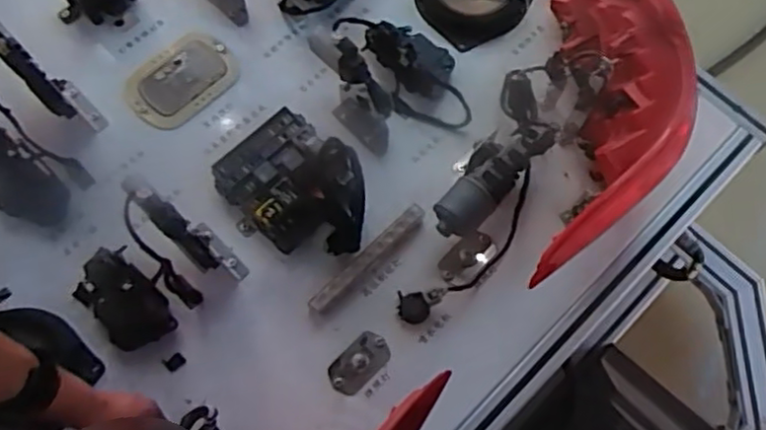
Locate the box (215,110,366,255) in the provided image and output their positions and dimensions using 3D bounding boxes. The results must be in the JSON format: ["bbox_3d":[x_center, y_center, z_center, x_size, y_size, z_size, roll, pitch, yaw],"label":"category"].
[{"bbox_3d":[-0.115,-0.036,0.845,0.152,0.090,0.205,-42,77,-13],"label":"box"}]

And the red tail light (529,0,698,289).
[{"bbox_3d":[0.271,-0.172,0.805,0.149,0.201,0.516,6,56,1],"label":"red tail light"}]

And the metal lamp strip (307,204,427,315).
[{"bbox_3d":[-0.018,0.057,0.844,0.190,0.034,0.020,-43,77,-14],"label":"metal lamp strip"}]

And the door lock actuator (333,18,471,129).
[{"bbox_3d":[0.045,-0.208,0.920,0.115,0.061,0.207,-36,76,-12],"label":"door lock actuator"}]

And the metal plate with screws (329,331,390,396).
[{"bbox_3d":[-0.028,0.186,0.814,0.047,0.015,0.085,42,76,12],"label":"metal plate with screws"}]

